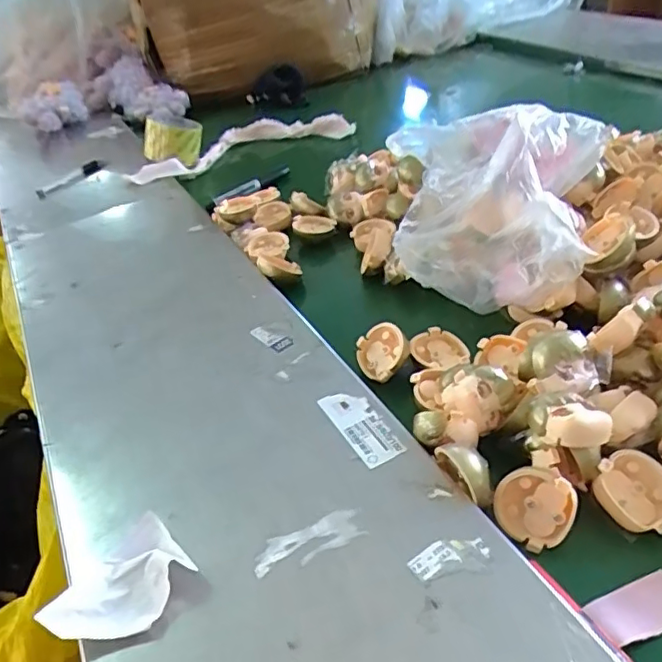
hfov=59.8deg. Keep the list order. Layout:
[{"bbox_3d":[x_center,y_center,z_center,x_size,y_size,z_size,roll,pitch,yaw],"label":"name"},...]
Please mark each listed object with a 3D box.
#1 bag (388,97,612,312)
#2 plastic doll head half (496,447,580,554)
[{"bbox_3d":[0.153,-0.123,0.556,0.192,0.136,0.233,0,38,10],"label":"bag"},{"bbox_3d":[0.133,0.110,0.370,0.049,0.050,0.027,-33,-11,20],"label":"plastic doll head half"}]

